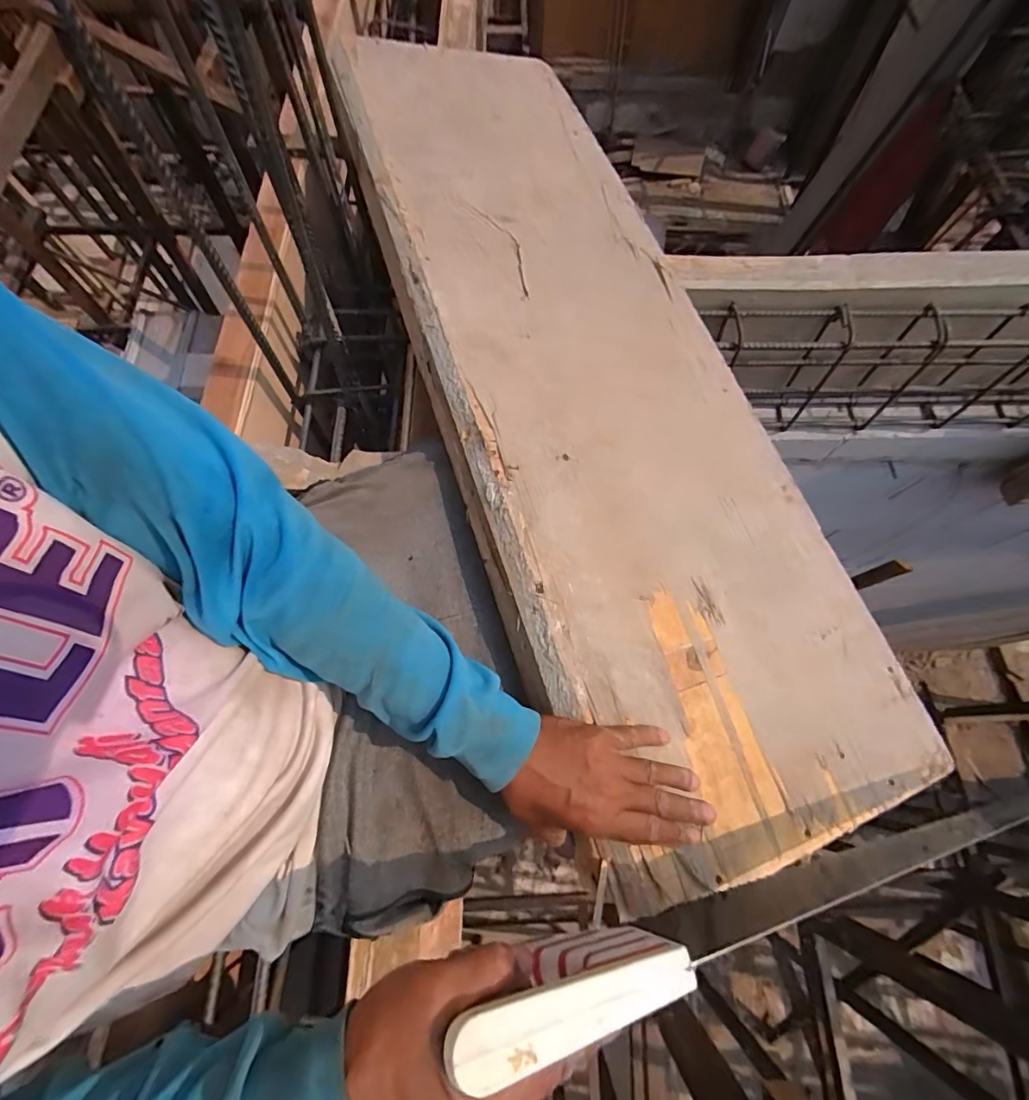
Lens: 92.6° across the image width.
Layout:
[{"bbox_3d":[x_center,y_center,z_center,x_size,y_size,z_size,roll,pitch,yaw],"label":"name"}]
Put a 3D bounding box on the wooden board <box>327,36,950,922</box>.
[{"bbox_3d":[0.077,-0.256,0.595,0.359,0.032,1.122,-12,70,-18],"label":"wooden board"}]

